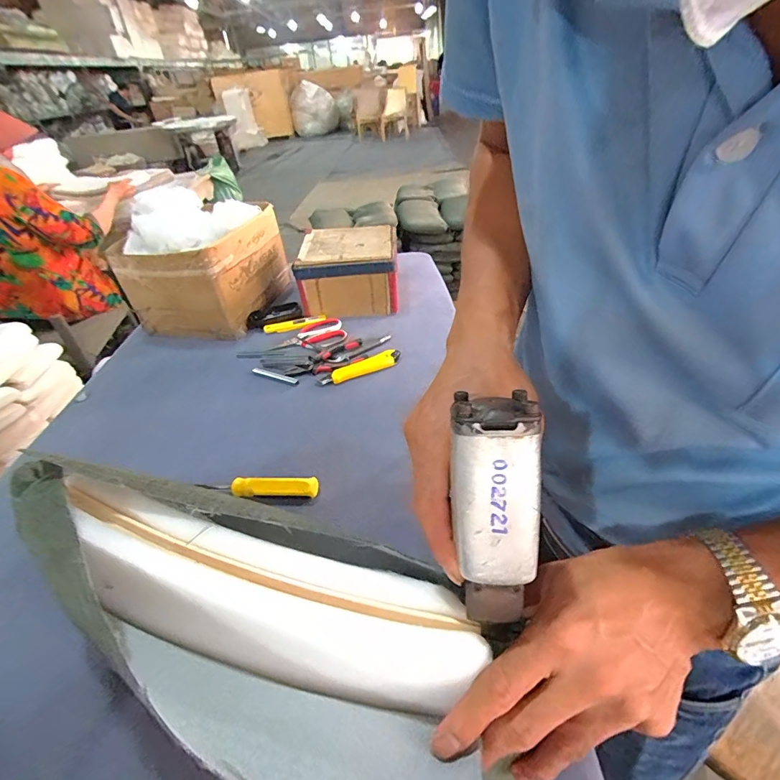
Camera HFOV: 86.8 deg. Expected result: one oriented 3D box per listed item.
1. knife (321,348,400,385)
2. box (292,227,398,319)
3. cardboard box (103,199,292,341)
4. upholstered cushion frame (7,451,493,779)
[{"bbox_3d":[-0.051,-0.044,0.745,0.150,0.012,0.034,-21,41,-17],"label":"knife"},{"bbox_3d":[-0.087,-0.275,0.946,0.210,0.127,0.209,-3,39,6],"label":"box"},{"bbox_3d":[-0.403,-0.269,0.947,0.245,0.202,0.288,4,40,14],"label":"cardboard box"},{"bbox_3d":[-0.108,0.129,0.265,0.344,0.070,0.124,18,45,18],"label":"upholstered cushion frame"}]

